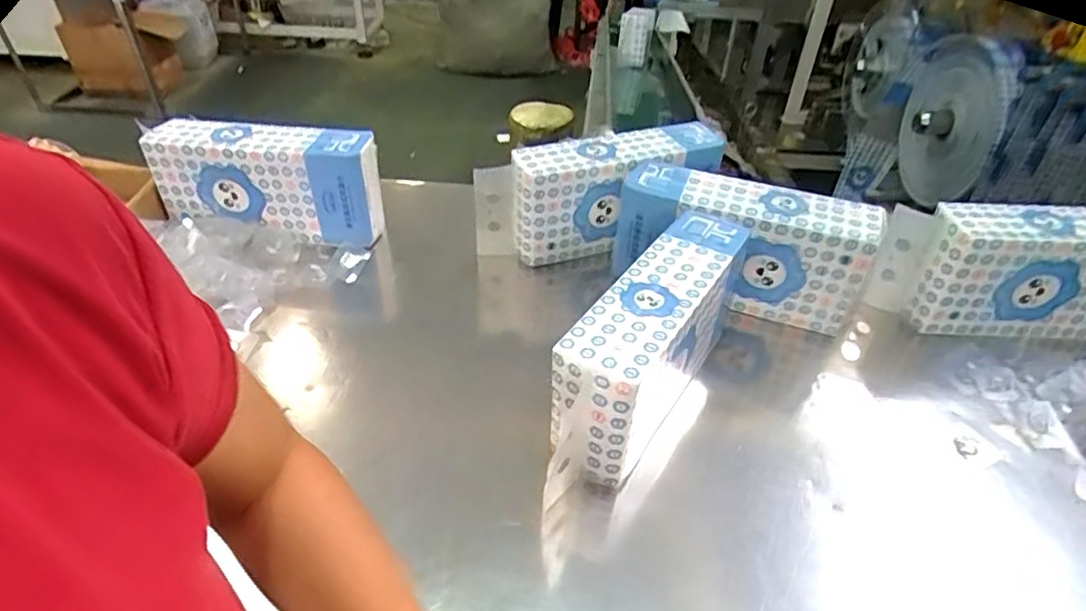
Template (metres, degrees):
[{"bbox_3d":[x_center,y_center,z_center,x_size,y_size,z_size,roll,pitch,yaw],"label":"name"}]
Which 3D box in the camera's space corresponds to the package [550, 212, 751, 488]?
[{"bbox_3d":[0.128,0.028,0.693,0.093,0.151,0.372,24,44,25],"label":"package"}]

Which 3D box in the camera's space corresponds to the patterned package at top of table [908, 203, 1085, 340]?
[{"bbox_3d":[0.680,-0.040,0.823,0.341,0.155,0.084,-1,39,-4],"label":"patterned package at top of table"}]

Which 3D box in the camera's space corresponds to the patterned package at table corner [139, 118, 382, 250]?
[{"bbox_3d":[-0.405,-0.186,0.922,0.311,0.155,0.083,5,39,3],"label":"patterned package at table corner"}]

